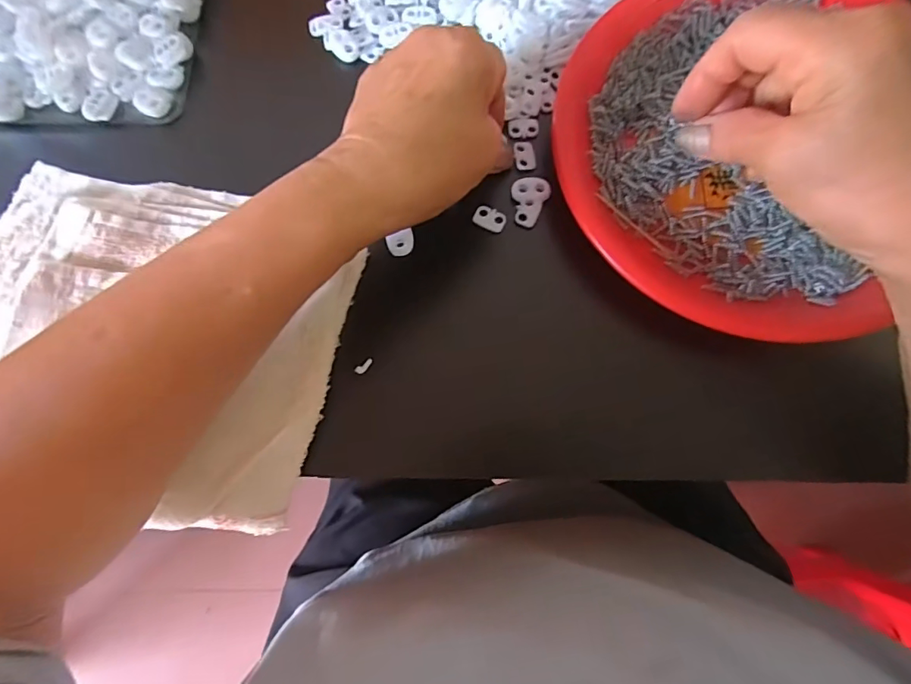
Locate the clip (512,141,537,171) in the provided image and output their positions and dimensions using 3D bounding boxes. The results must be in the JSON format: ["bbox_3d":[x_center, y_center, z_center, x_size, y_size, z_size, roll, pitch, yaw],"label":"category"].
[{"bbox_3d":[0.042,-0.114,0.305,0.013,0.004,0.020,-6,74,0],"label":"clip"}]

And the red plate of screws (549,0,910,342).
[{"bbox_3d":[0.167,-0.117,0.286,0.206,0.026,0.222,0,75,2],"label":"red plate of screws"}]

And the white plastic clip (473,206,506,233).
[{"bbox_3d":[0.020,-0.072,0.294,0.019,0.004,0.013,21,76,7],"label":"white plastic clip"}]

